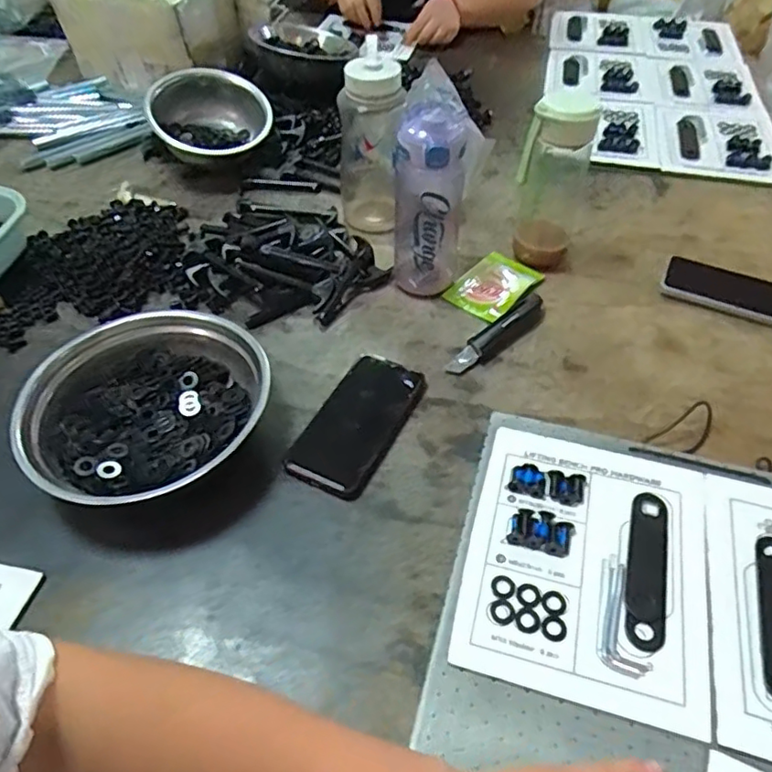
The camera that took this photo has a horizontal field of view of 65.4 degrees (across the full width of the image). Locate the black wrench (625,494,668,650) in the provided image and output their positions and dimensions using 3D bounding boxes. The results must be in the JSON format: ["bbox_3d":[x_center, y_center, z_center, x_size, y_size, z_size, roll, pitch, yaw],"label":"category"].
[{"bbox_3d":[0.211,0.146,0.488,0.028,0.008,0.133,15,50,11],"label":"black wrench"}]

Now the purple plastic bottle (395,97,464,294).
[{"bbox_3d":[0.048,-0.205,0.677,0.076,0.200,0.085,4,49,1],"label":"purple plastic bottle"}]

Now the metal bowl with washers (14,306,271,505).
[{"bbox_3d":[-0.217,0.022,0.569,0.205,0.062,0.219,1,49,-1],"label":"metal bowl with washers"}]

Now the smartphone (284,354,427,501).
[{"bbox_3d":[-0.027,0.034,0.593,0.084,0.014,0.159,21,55,22],"label":"smartphone"}]

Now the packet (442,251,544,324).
[{"bbox_3d":[0.141,-0.132,0.745,0.080,0.032,0.122,32,55,24],"label":"packet"}]

